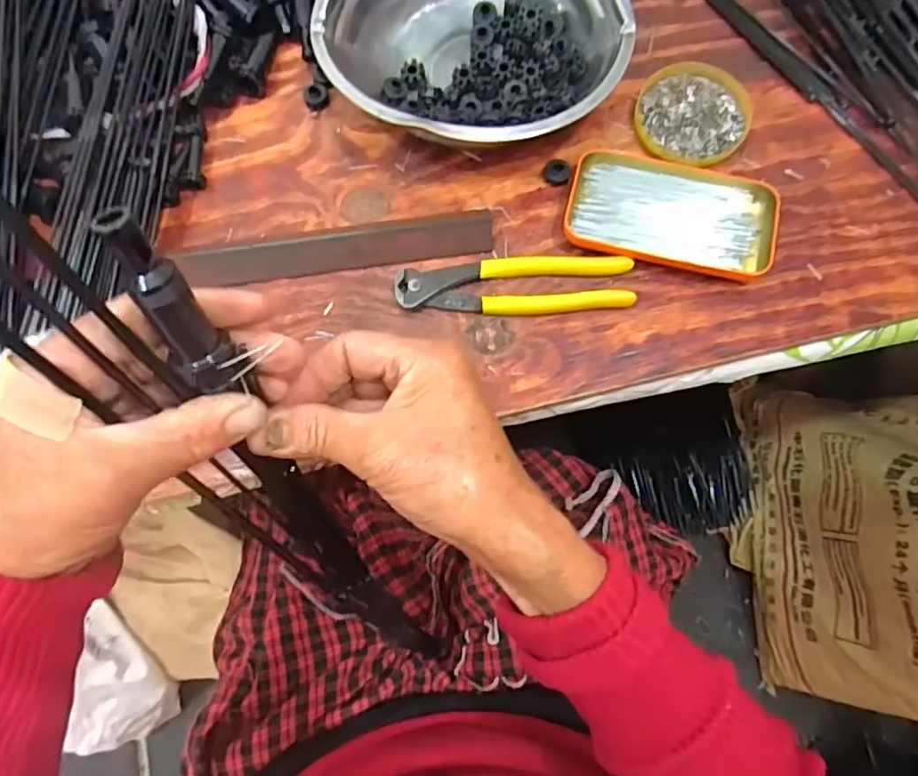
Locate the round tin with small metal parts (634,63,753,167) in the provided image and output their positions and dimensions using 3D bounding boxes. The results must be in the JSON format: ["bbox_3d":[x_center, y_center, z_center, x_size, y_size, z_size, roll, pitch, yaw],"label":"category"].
[{"bbox_3d":[0.177,-0.209,0.459,0.080,0.012,0.085,0,74,1],"label":"round tin with small metal parts"}]

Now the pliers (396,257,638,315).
[{"bbox_3d":[0.039,-0.071,0.423,0.162,0.013,0.039,-1,74,1],"label":"pliers"}]

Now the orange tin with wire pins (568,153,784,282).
[{"bbox_3d":[0.151,-0.128,0.433,0.142,0.017,0.079,13,75,5],"label":"orange tin with wire pins"}]

